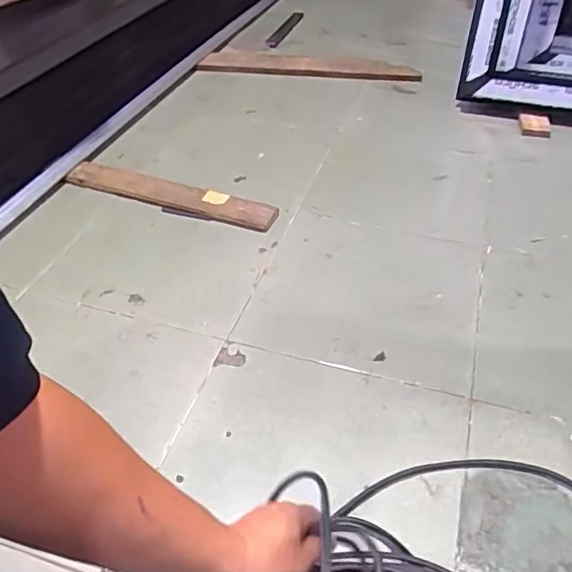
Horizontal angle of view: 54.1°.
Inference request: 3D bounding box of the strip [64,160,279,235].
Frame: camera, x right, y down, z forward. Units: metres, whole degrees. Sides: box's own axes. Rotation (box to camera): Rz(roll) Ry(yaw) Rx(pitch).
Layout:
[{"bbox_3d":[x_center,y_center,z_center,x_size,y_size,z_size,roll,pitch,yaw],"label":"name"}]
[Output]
[{"bbox_3d":[-0.284,-0.218,1.330,0.563,0.016,0.093,15,52,21],"label":"strip"}]

